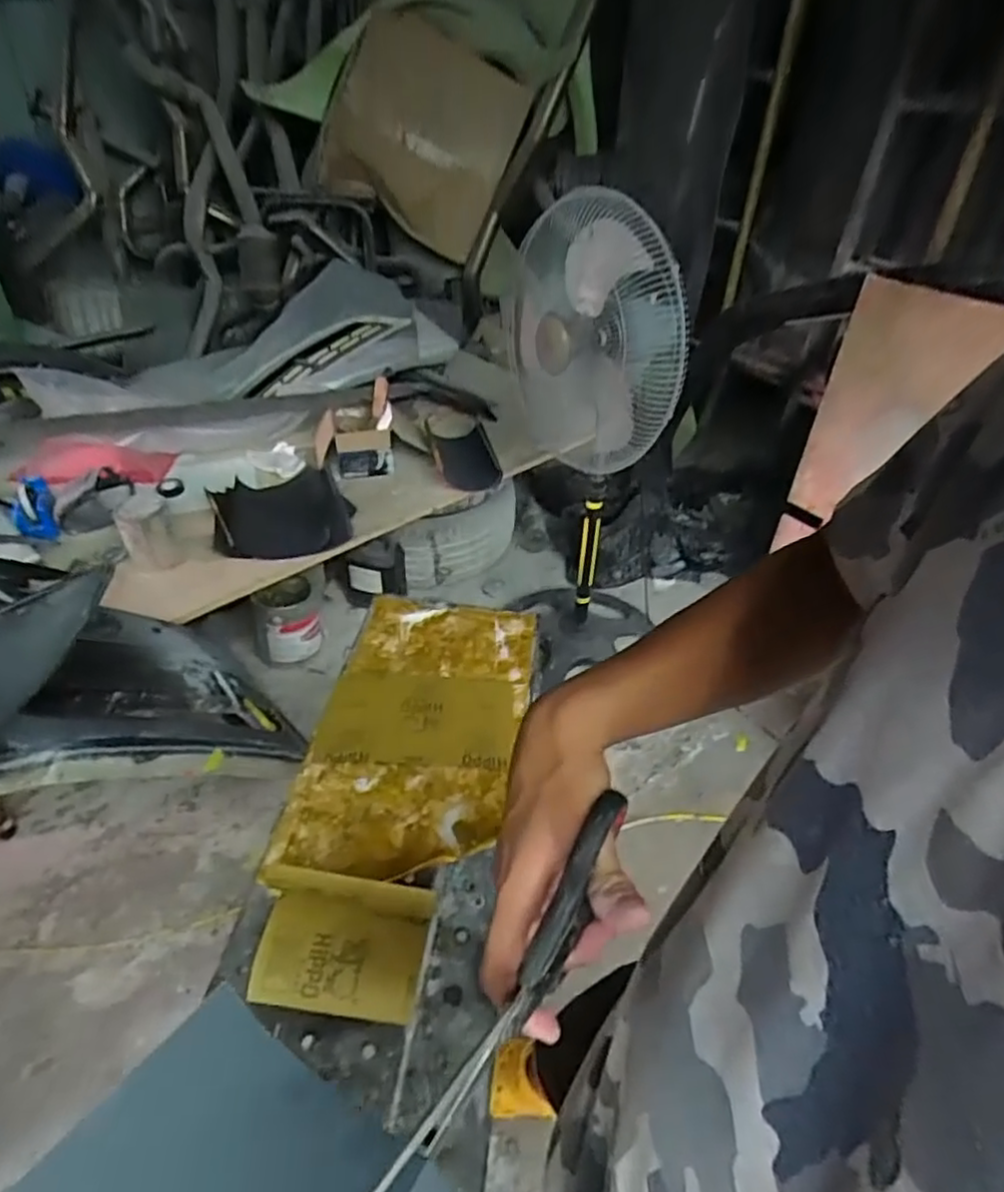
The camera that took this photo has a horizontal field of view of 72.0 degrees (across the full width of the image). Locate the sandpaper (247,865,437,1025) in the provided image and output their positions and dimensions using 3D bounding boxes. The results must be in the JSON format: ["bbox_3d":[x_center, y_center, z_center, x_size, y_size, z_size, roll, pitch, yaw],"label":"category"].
[{"bbox_3d":[-0.140,0.285,0.581,0.166,0.101,0.078,4,39,3],"label":"sandpaper"}]

